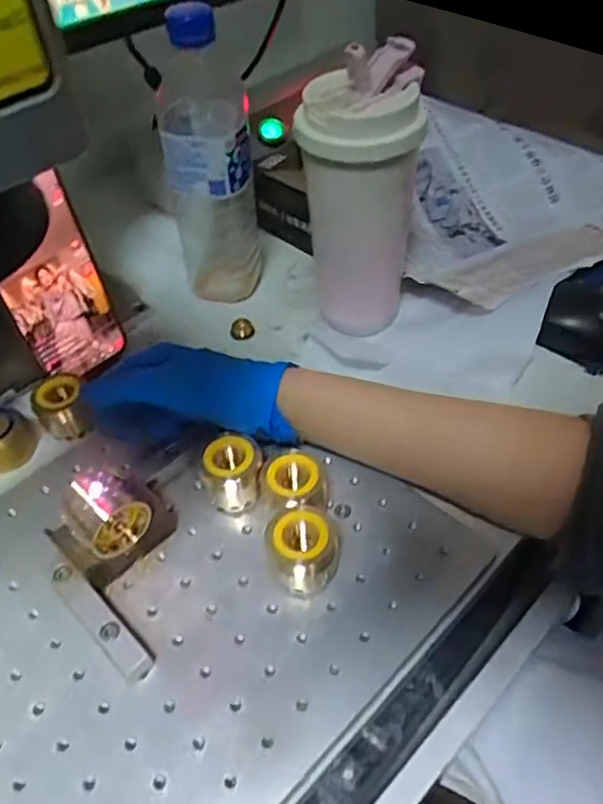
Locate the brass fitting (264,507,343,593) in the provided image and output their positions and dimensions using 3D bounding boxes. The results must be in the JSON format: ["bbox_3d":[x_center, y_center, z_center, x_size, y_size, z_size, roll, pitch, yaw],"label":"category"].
[{"bbox_3d":[0.000,0.087,0.379,0.041,0.038,0.049,12,50,14],"label":"brass fitting"}]

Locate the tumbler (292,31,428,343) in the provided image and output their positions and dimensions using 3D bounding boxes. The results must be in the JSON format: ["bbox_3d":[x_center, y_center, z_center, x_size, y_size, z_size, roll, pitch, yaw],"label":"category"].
[{"bbox_3d":[0.042,-0.146,0.466,0.081,0.179,0.077,2,48,6],"label":"tumbler"}]

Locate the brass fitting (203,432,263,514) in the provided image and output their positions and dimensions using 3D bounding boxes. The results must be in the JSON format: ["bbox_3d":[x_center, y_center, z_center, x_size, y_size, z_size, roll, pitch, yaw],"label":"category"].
[{"bbox_3d":[-0.042,0.046,0.414,0.036,0.035,0.034,-13,48,-8],"label":"brass fitting"}]

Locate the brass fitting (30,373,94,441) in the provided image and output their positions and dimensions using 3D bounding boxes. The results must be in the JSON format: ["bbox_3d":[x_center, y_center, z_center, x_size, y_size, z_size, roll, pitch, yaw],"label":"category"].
[{"bbox_3d":[-0.177,0.003,0.471,0.036,0.035,0.040,-21,49,-14],"label":"brass fitting"}]

